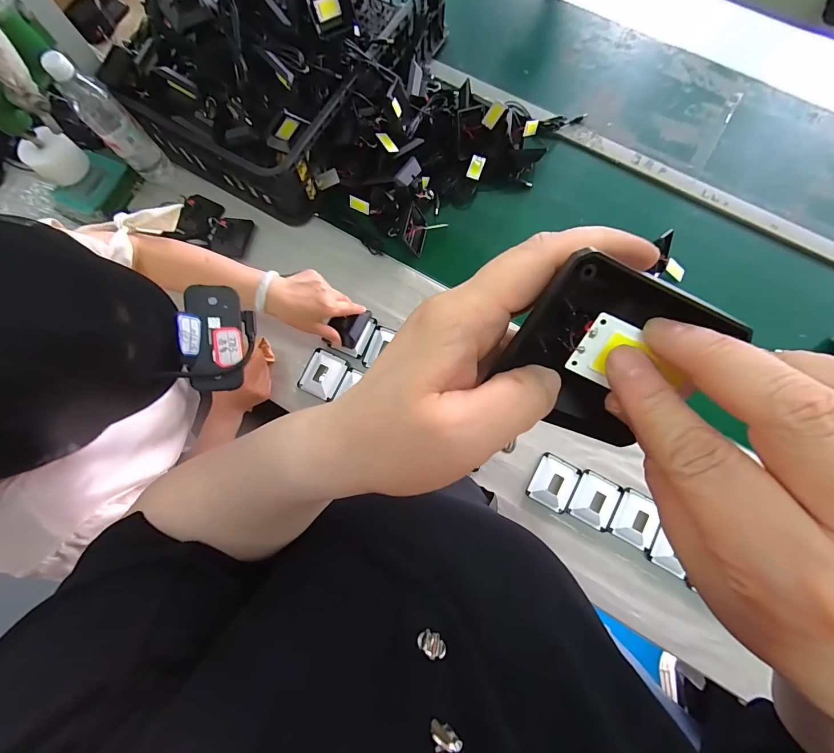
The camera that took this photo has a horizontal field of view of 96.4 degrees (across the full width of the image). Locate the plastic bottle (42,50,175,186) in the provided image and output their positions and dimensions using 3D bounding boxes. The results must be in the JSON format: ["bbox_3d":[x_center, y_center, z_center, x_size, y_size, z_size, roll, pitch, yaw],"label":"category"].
[{"bbox_3d":[-0.527,-0.436,0.657,0.068,0.225,0.059,-44,80,-7],"label":"plastic bottle"}]

